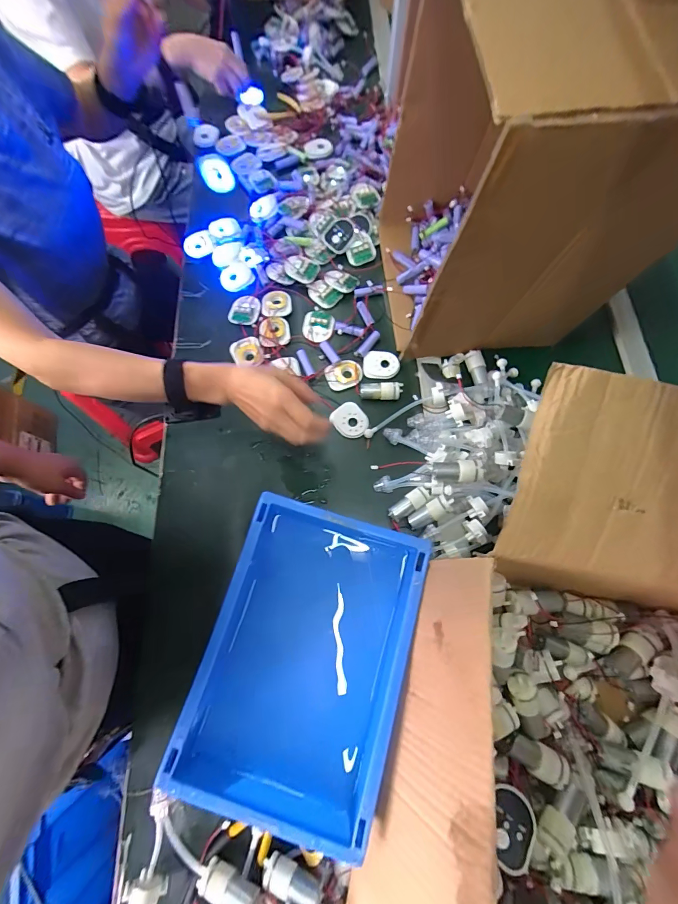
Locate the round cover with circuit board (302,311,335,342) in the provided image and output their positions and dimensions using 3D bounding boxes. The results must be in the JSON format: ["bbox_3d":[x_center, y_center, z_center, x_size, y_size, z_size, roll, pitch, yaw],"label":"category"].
[{"bbox_3d":[-0.035,-0.218,0.598,0.055,0.015,0.055,0,73,0],"label":"round cover with circuit board"}]

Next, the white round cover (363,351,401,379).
[{"bbox_3d":[0.069,-0.141,0.573,0.057,0.011,0.051,17,74,5],"label":"white round cover"}]

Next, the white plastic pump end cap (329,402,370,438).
[{"bbox_3d":[0.018,-0.048,0.544,0.051,0.011,0.058,-38,77,-11],"label":"white plastic pump end cap"}]

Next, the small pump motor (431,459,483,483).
[{"bbox_3d":[0.157,0.026,0.466,0.062,0.020,0.026,-3,72,16],"label":"small pump motor"}]

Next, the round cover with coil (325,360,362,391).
[{"bbox_3d":[0.007,-0.125,0.569,0.058,0.010,0.047,-17,74,-5],"label":"round cover with coil"}]

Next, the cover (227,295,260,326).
[{"bbox_3d":[-0.163,-0.246,0.606,0.052,0.009,0.054,0,73,0],"label":"cover"}]

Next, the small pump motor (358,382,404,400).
[{"bbox_3d":[0.066,-0.095,0.555,0.066,0.023,0.024,0,73,0],"label":"small pump motor"}]

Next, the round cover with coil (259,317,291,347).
[{"bbox_3d":[-0.109,-0.204,0.590,0.050,0.008,0.056,-10,73,-3],"label":"round cover with coil"}]

